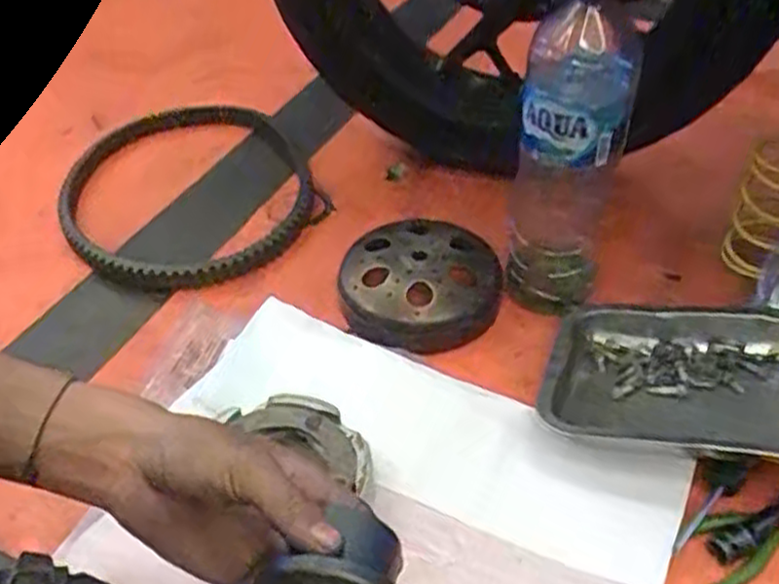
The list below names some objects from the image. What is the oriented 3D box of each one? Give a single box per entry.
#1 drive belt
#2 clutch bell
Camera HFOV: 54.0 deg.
[{"bbox_3d":[-0.243,-0.126,0.934,0.313,0.045,0.380,-4,41,-5],"label":"drive belt"},{"bbox_3d":[0.030,-0.015,0.731,0.148,0.036,0.149,5,43,8],"label":"clutch bell"}]

